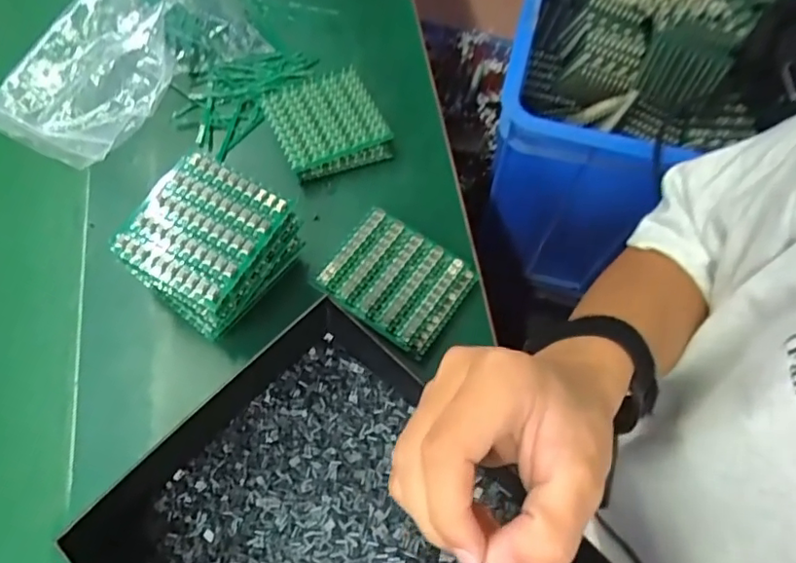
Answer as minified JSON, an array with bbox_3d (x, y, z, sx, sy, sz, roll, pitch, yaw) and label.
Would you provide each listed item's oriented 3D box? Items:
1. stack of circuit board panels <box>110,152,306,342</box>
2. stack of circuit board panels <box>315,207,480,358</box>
[{"bbox_3d":[-0.123,-0.019,0.394,0.085,0.075,0.094,28,68,10],"label":"stack of circuit board panels"},{"bbox_3d":[-0.001,-0.001,0.425,0.090,0.023,0.078,33,69,12],"label":"stack of circuit board panels"}]

